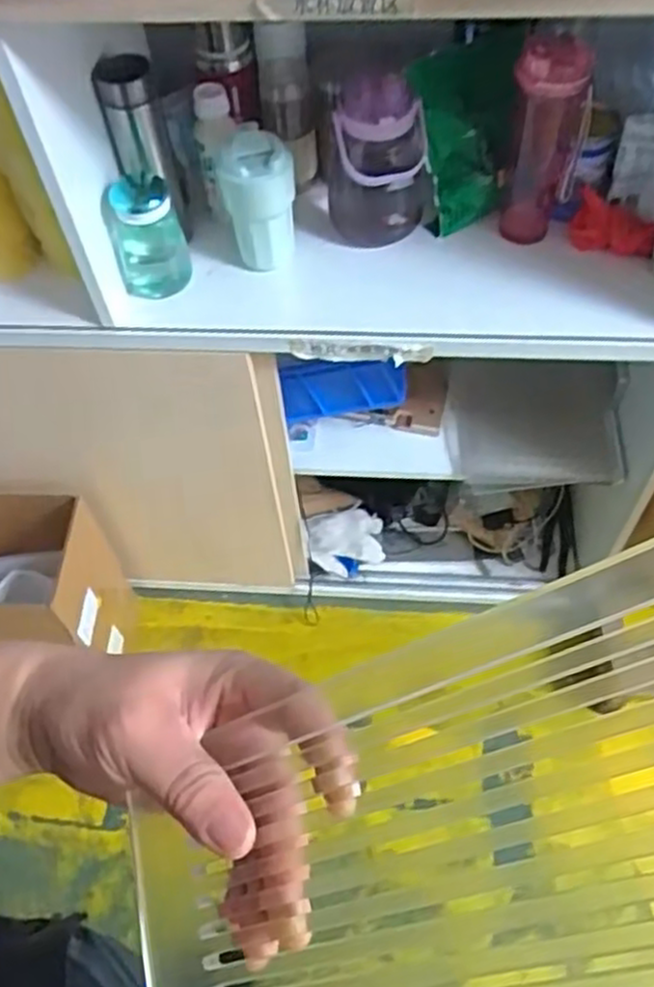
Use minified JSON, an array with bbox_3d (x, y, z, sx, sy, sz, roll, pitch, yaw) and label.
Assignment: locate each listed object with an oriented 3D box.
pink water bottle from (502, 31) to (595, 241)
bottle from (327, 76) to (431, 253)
[{"bbox_3d":[0.254,-0.402,0.887,0.080,0.224,0.080,16,60,14],"label":"pink water bottle"},{"bbox_3d":[0.063,-0.409,0.935,0.127,0.181,0.122,-5,57,0],"label":"bottle"}]

